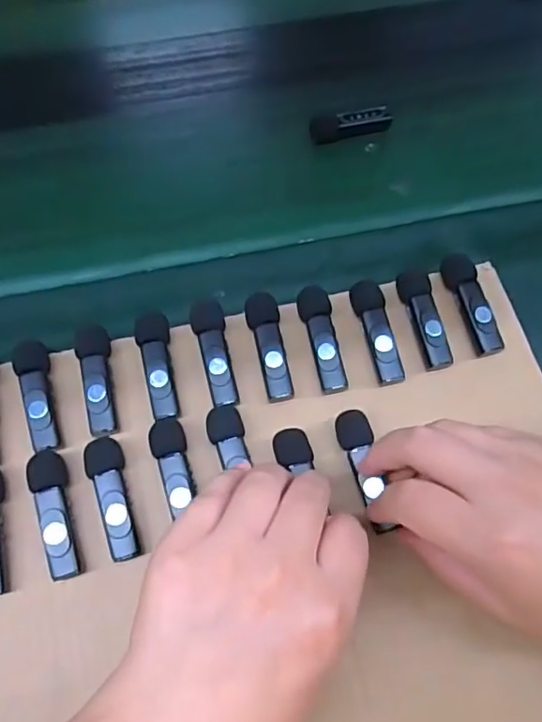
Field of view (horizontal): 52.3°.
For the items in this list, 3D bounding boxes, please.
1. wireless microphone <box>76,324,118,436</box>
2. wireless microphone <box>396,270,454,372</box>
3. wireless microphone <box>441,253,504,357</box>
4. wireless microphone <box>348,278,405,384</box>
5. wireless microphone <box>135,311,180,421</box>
[{"bbox_3d":[-0.098,0.010,0.312,0.016,0.011,0.065,-12,70,-4],"label":"wireless microphone"},{"bbox_3d":[0.092,-0.026,0.328,0.018,0.011,0.062,-12,73,-4],"label":"wireless microphone"},{"bbox_3d":[0.121,-0.035,0.332,0.018,0.011,0.065,-14,72,-5],"label":"wireless microphone"},{"bbox_3d":[0.063,-0.018,0.324,0.018,0.010,0.063,-13,72,-4],"label":"wireless microphone"},{"bbox_3d":[-0.065,0.001,0.316,0.018,0.011,0.064,-12,71,-4],"label":"wireless microphone"}]

